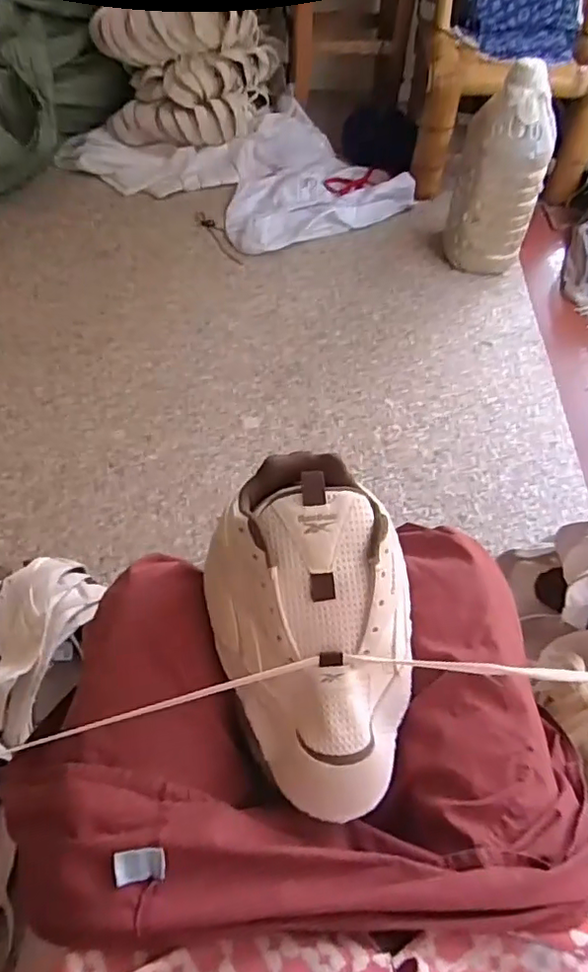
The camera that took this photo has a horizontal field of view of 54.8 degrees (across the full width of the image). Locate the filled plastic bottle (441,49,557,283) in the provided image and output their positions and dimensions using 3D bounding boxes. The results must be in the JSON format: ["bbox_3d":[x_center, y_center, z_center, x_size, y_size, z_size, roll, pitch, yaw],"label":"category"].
[{"bbox_3d":[0.477,-0.709,1.318,0.199,0.413,0.139,16,56,6],"label":"filled plastic bottle"}]

